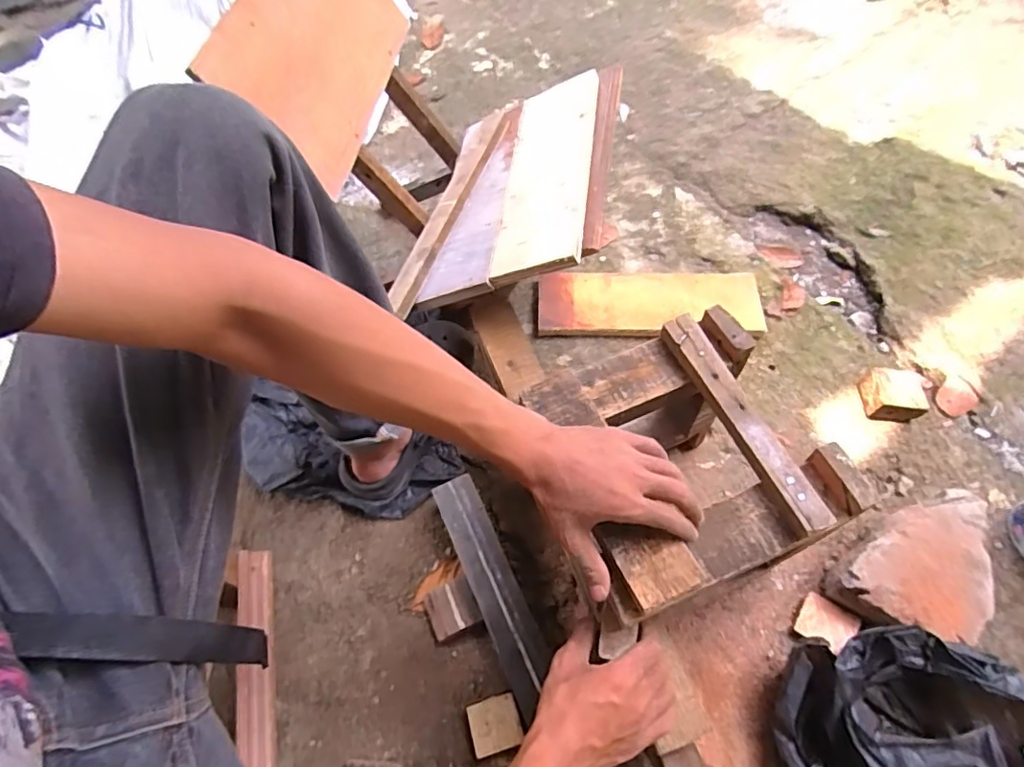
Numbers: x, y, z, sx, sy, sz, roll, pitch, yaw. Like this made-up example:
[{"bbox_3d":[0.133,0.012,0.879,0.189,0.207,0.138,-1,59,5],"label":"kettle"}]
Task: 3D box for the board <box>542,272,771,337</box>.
[{"bbox_3d":[0.219,-0.127,0.886,0.349,0.029,0.116,-1,61,2],"label":"board"}]

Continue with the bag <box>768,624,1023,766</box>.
[{"bbox_3d":[0.384,0.377,0.545,0.217,0.120,0.237,1,61,3],"label":"bag"}]

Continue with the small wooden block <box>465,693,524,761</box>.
[{"bbox_3d":[-0.019,0.385,0.623,0.055,0.036,0.051,-15,62,-6],"label":"small wooden block"}]

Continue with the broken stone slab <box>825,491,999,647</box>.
[{"bbox_3d":[0.489,0.224,0.659,0.202,0.078,0.121,-36,66,-16],"label":"broken stone slab"}]

